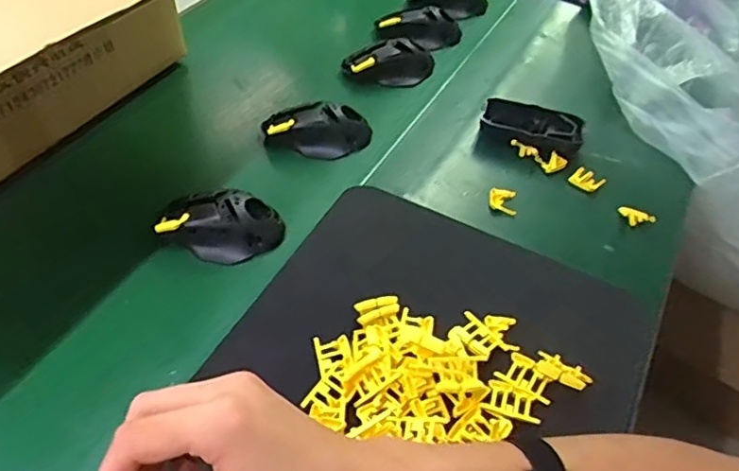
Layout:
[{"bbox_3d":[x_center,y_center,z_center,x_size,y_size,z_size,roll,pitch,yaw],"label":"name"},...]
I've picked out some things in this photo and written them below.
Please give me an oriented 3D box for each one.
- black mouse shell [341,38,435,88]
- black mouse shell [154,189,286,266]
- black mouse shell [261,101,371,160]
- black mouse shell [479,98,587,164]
[{"bbox_3d":[0.024,-0.212,0.735,0.109,0.034,0.050,2,46,-1],"label":"black mouse shell"},{"bbox_3d":[-0.137,-0.014,0.551,0.114,0.035,0.069,12,47,10],"label":"black mouse shell"},{"bbox_3d":[-0.056,-0.119,0.652,0.109,0.037,0.058,9,46,7],"label":"black mouse shell"},{"bbox_3d":[0.177,-0.116,0.662,0.107,0.028,0.064,20,48,16],"label":"black mouse shell"}]

